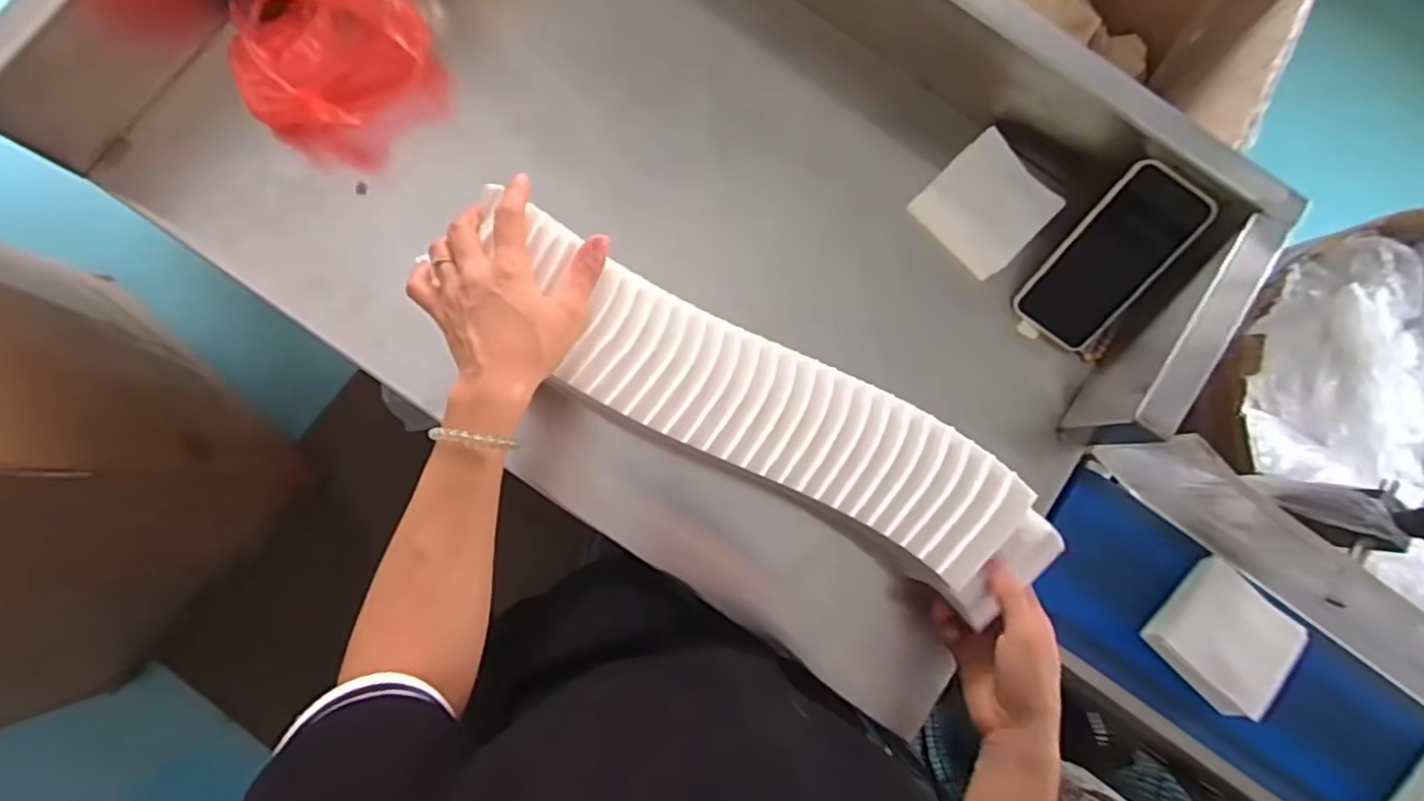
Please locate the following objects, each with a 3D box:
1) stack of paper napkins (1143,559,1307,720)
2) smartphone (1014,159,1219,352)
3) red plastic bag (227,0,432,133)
[{"bbox_3d":[0.429,0.197,0.555,0.103,0.027,0.091,44,83,1],"label":"stack of paper napkins"},{"bbox_3d":[0.339,-0.119,0.569,0.078,0.014,0.153,35,117,0],"label":"smartphone"},{"bbox_3d":[-0.320,-0.306,0.542,0.153,0.085,0.150,-30,87,-6],"label":"red plastic bag"}]

